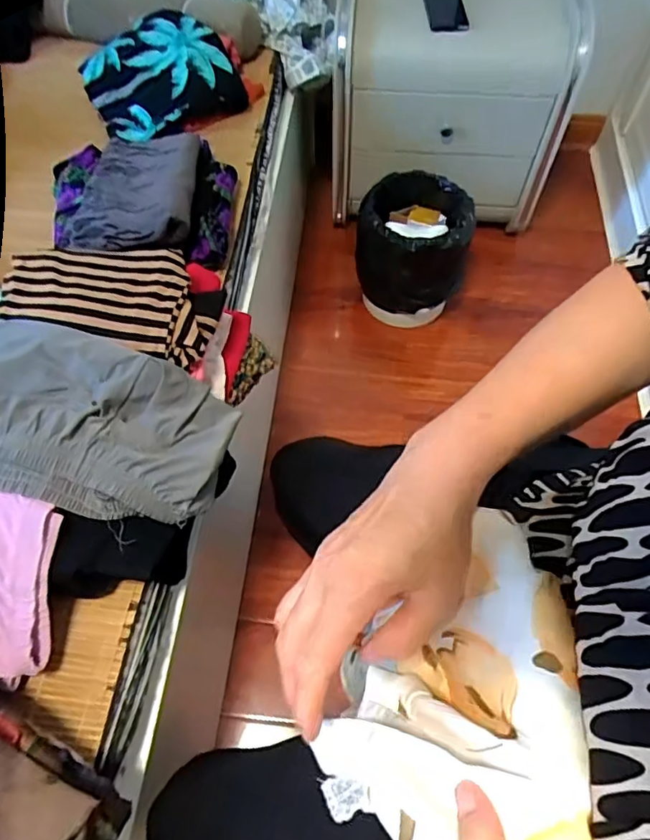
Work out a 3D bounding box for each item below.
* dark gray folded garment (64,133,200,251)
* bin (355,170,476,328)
[{"bbox_3d":[-0.275,-0.332,0.807,0.169,0.038,0.273,-7,53,5],"label":"dark gray folded garment"},{"bbox_3d":[0.196,-0.379,1.245,0.230,0.259,0.239,15,62,10],"label":"bin"}]

